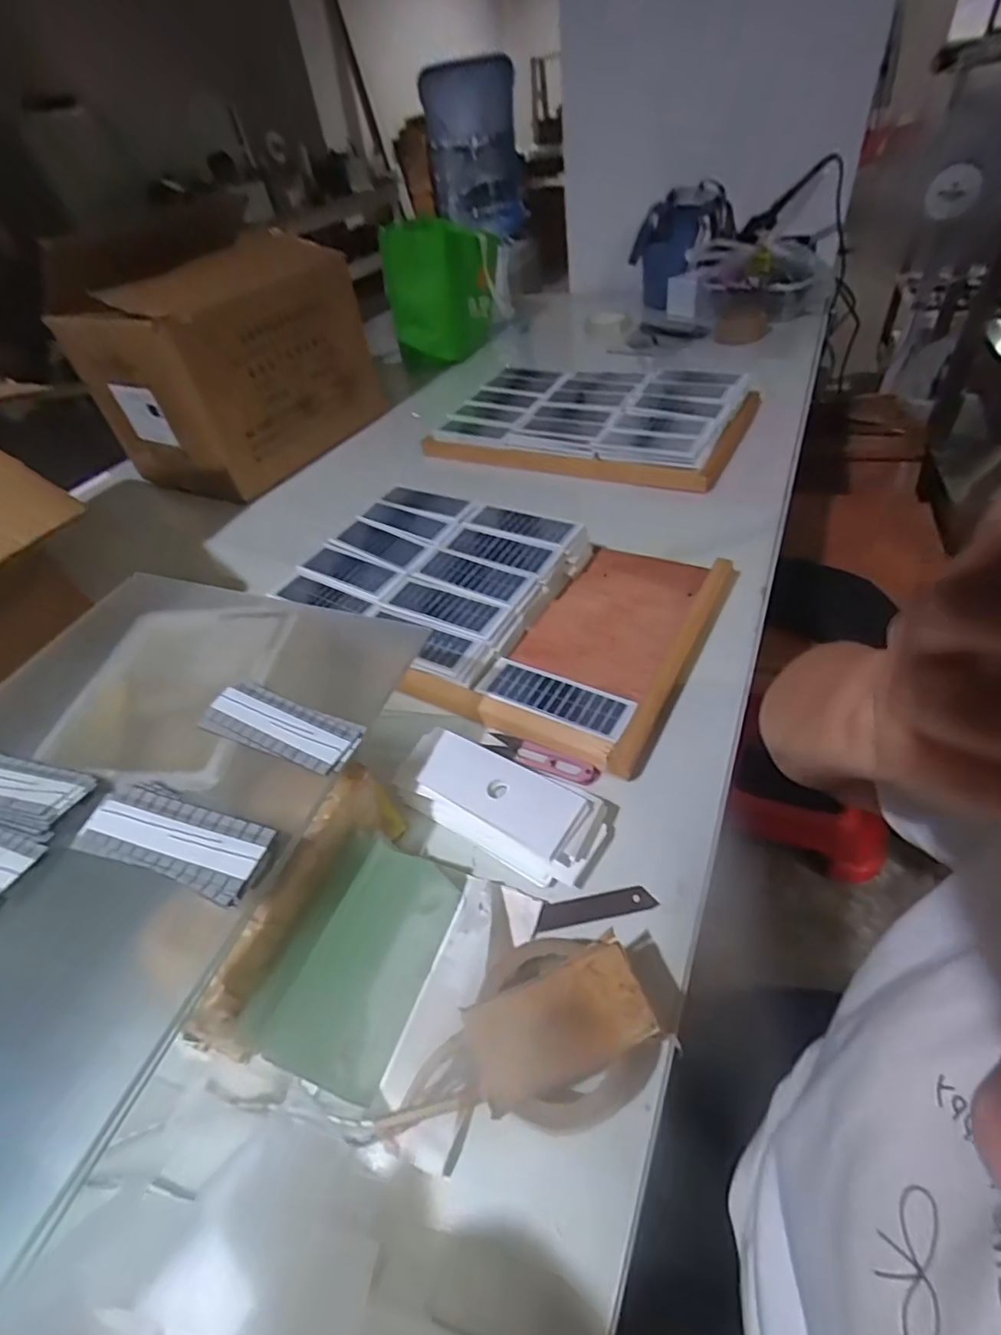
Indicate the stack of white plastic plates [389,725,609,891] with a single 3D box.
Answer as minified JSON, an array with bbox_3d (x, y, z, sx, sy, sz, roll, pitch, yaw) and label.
[{"bbox_3d":[-0.002,0.110,0.449,0.166,0.038,0.069,18,51,25],"label":"stack of white plastic plates"}]

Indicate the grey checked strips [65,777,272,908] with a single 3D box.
[{"bbox_3d":[-0.204,0.104,0.359,0.131,0.008,0.053,10,48,19],"label":"grey checked strips"}]

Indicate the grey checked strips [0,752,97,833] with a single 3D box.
[{"bbox_3d":[-0.352,0.080,0.401,0.134,0.009,0.048,9,47,18],"label":"grey checked strips"}]

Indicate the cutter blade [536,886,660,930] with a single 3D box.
[{"bbox_3d":[0.068,0.171,0.405,0.083,0.004,0.020,-10,44,0],"label":"cutter blade"}]

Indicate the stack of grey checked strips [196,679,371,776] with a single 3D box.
[{"bbox_3d":[-0.163,0.043,0.420,0.129,0.008,0.045,15,50,24],"label":"stack of grey checked strips"}]

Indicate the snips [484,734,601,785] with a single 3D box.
[{"bbox_3d":[0.034,0.079,0.500,0.105,0.017,0.022,18,51,26],"label":"snips"}]

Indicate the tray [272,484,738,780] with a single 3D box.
[{"bbox_3d":[-0.021,-0.086,0.647,0.481,0.040,0.300,17,50,25],"label":"tray"}]

